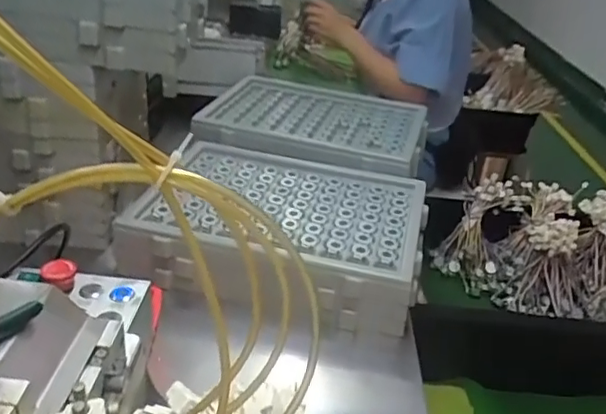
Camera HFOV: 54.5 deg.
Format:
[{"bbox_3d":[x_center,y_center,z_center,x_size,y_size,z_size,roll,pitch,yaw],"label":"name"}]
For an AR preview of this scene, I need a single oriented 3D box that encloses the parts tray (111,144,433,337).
[{"bbox_3d":[-0.025,0.023,0.856,0.383,0.101,0.299,11,30,9],"label":"parts tray"}]

